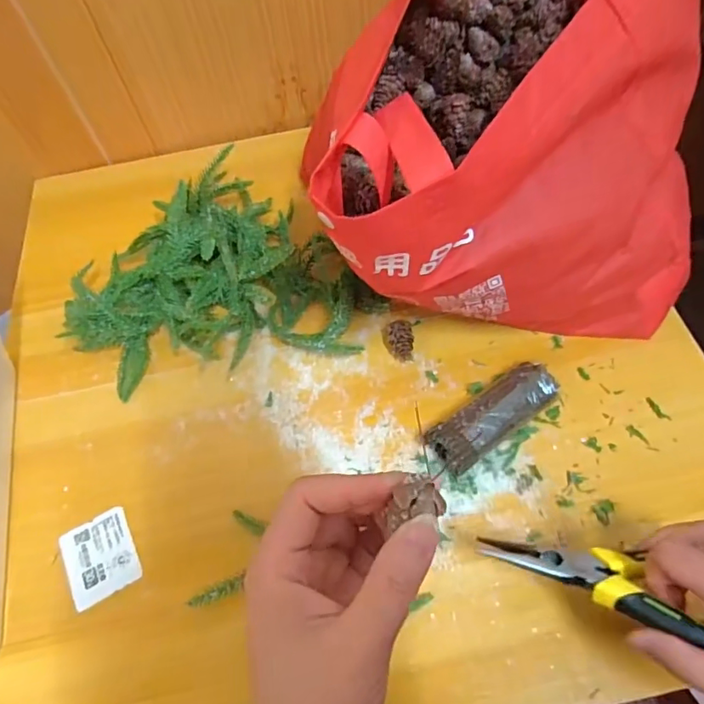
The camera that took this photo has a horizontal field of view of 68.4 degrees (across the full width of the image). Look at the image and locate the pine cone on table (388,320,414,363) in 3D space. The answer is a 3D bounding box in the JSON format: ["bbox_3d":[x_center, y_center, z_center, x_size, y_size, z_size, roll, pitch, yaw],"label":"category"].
[{"bbox_3d":[0.041,-0.010,0.437,0.021,0.022,0.029,-1,60,5],"label":"pine cone on table"}]

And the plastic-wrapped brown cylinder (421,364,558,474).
[{"bbox_3d":[0.108,0.048,0.395,0.109,0.025,0.037,-34,62,-14],"label":"plastic-wrapped brown cylinder"}]

